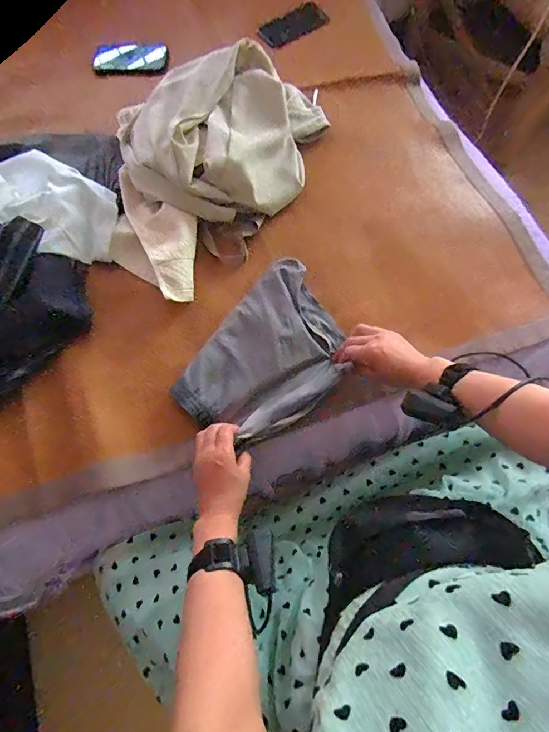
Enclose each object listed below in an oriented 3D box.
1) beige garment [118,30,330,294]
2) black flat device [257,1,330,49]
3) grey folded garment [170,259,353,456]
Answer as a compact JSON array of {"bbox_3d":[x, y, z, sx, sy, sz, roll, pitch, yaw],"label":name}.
[{"bbox_3d":[-0.129,-0.385,0.711,0.324,0.116,0.472,38,75,14],"label":"beige garment"},{"bbox_3d":[0.043,-0.797,0.929,0.154,0.052,0.013,-15,25,15],"label":"black flat device"},{"bbox_3d":[-0.004,-0.013,0.618,0.198,0.049,0.278,36,75,13],"label":"grey folded garment"}]

